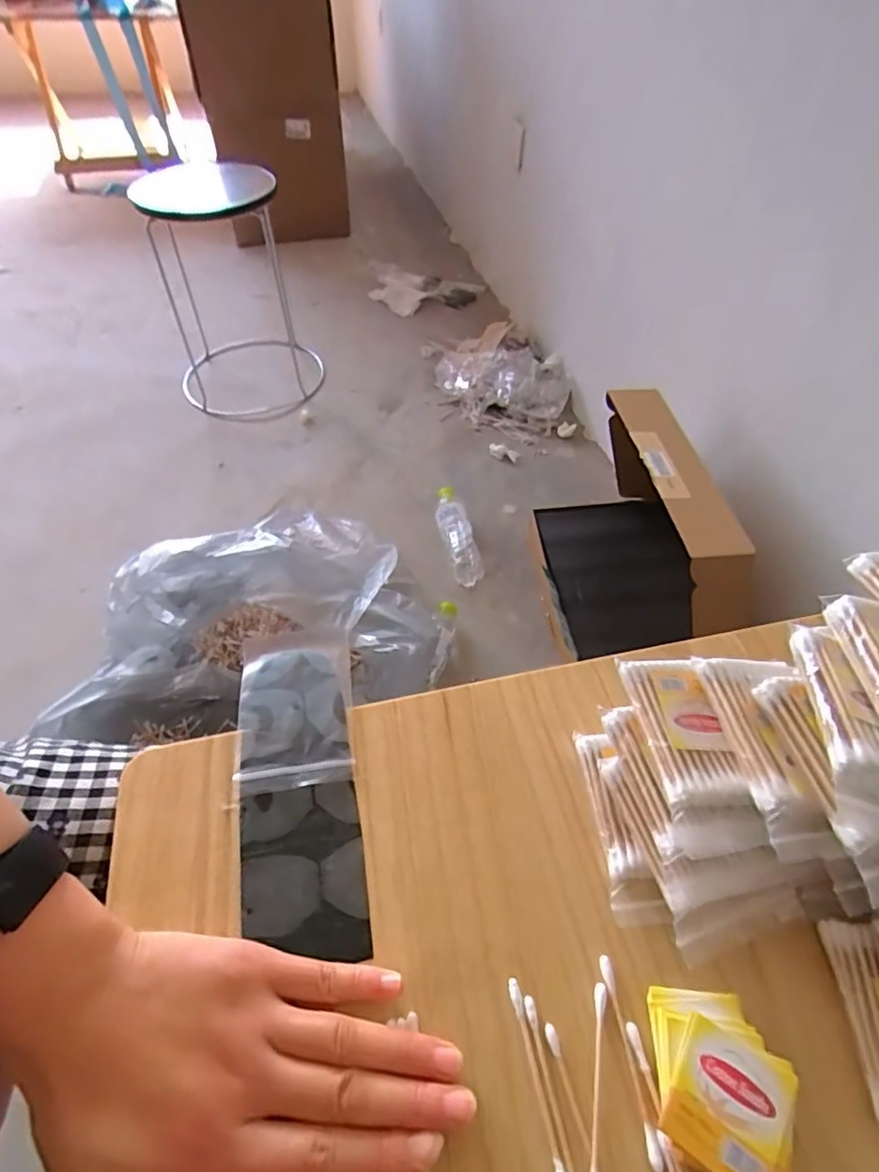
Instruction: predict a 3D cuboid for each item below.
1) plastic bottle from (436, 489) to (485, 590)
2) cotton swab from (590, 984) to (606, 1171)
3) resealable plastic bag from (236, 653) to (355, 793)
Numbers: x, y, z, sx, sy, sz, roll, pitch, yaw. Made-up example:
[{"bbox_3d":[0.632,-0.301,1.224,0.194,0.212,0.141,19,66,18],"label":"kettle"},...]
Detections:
[{"bbox_3d":[0.033,-0.103,1.131,0.061,0.052,0.231,-13,53,-10],"label":"plastic bottle"},{"bbox_3d":[0.065,0.208,0.240,0.006,0.005,0.072,10,53,7],"label":"cotton swab"},{"bbox_3d":[-0.087,0.077,0.346,0.064,0.004,0.087,-8,53,-6],"label":"resealable plastic bag"}]

